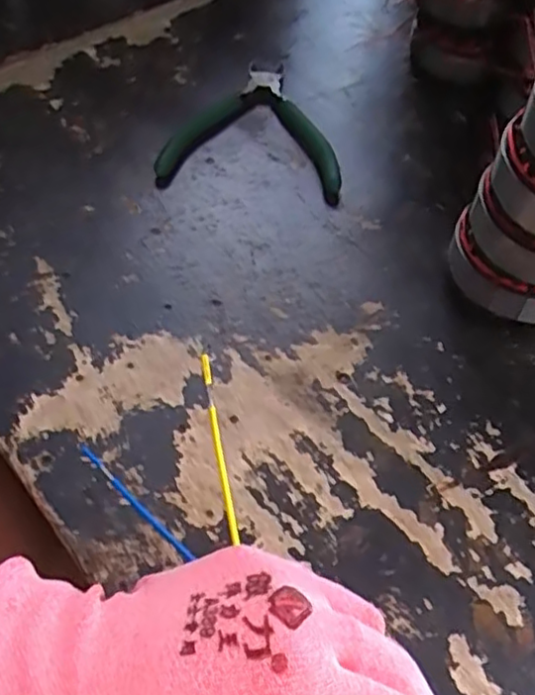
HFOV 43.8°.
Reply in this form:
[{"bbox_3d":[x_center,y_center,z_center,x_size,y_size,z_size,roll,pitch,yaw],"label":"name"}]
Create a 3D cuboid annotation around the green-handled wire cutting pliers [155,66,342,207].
[{"bbox_3d":[-0.006,-0.166,0.498,0.129,0.013,0.141,6,55,5],"label":"green-handled wire cutting pliers"}]

